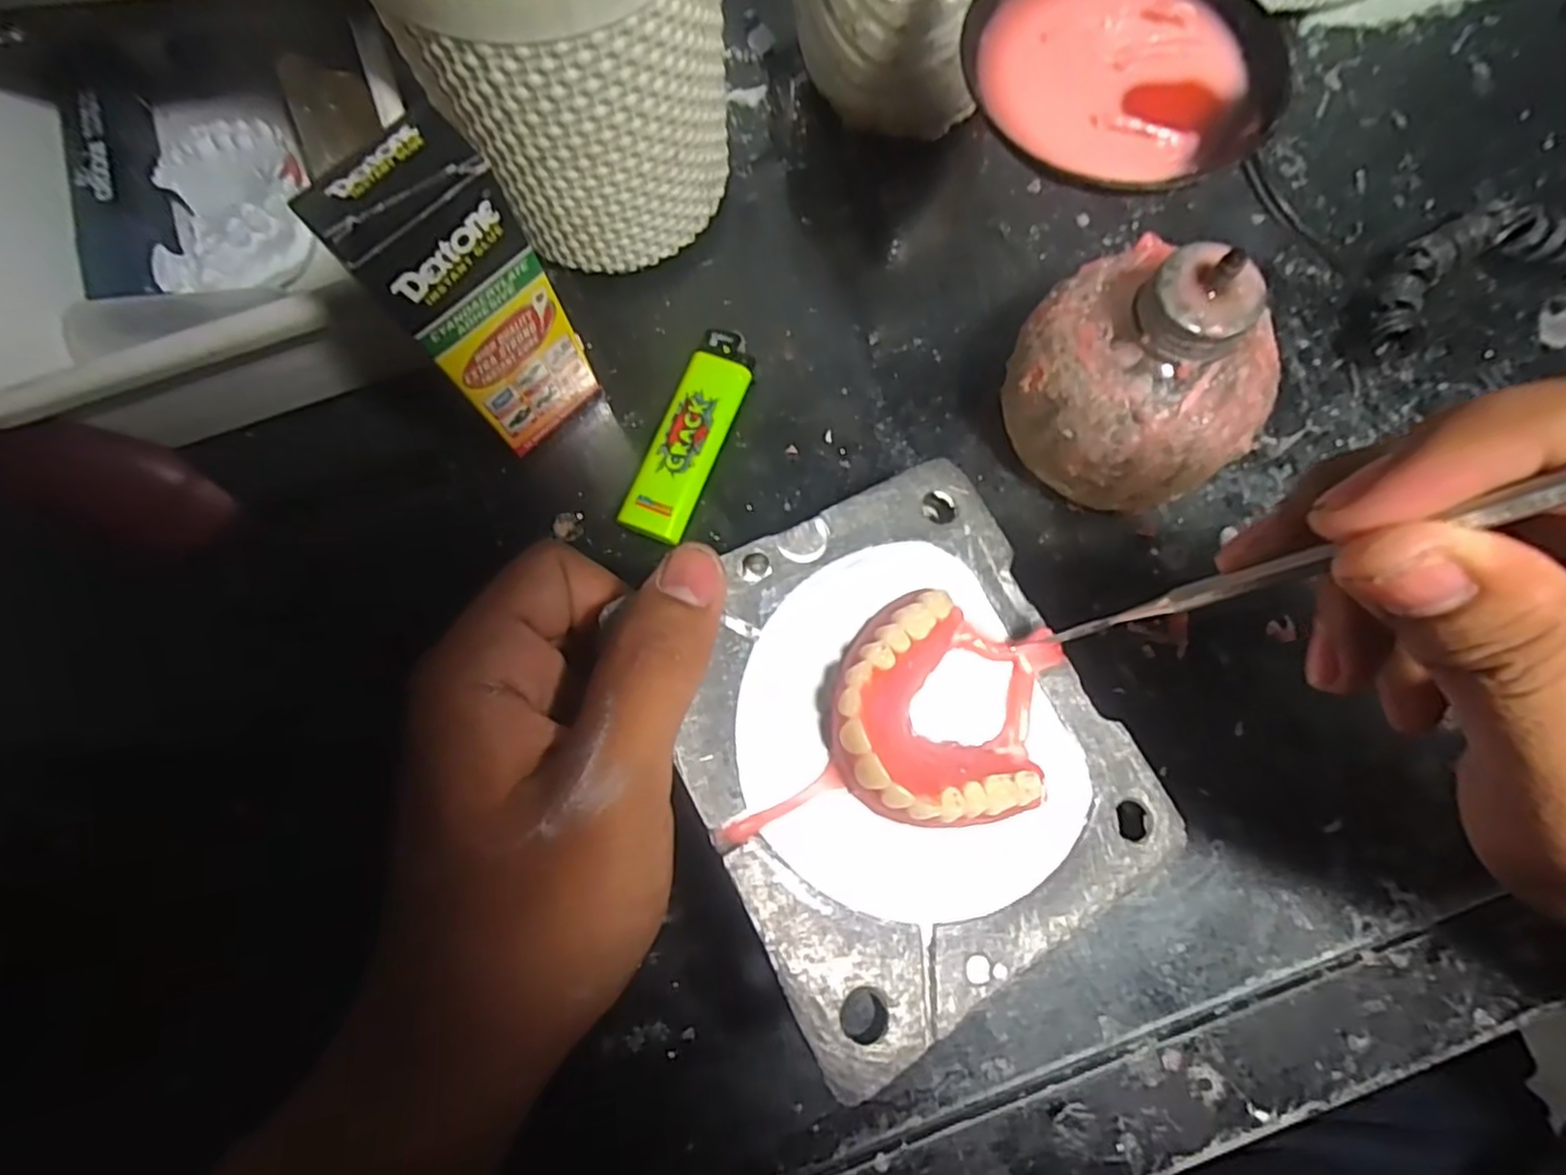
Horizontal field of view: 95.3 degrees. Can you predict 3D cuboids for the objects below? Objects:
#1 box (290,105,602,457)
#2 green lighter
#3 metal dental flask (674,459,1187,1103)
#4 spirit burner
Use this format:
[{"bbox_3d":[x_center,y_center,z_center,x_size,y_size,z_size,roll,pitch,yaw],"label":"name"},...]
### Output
[{"bbox_3d":[-0.085,-0.077,0.206,0.038,0.111,0.020,-44,81,-8],"label":"box"},{"bbox_3d":[-0.032,-0.053,0.251,0.022,0.013,0.078,21,79,5],"label":"green lighter"},{"bbox_3d":[0.031,0.039,0.191,0.112,0.033,0.125,-26,79,-19],"label":"metal dental flask"},{"bbox_3d":[0.110,-0.064,0.222,0.075,0.072,0.072,40,81,8],"label":"spirit burner"}]

